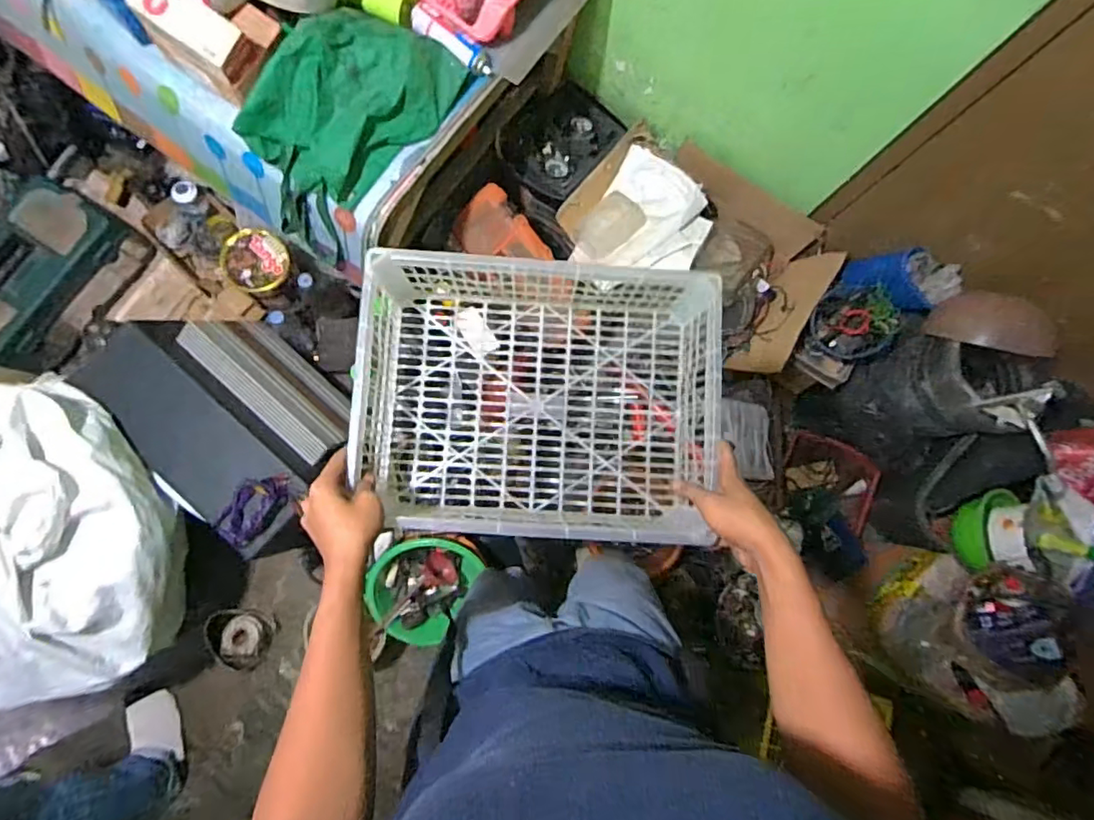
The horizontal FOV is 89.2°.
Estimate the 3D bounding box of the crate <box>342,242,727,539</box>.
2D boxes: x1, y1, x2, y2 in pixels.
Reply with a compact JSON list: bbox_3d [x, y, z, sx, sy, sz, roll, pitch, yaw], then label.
[{"bbox_3d":[-0.013,-0.010,0.695,0.412,0.136,0.315,4,81,-4],"label":"crate"}]

